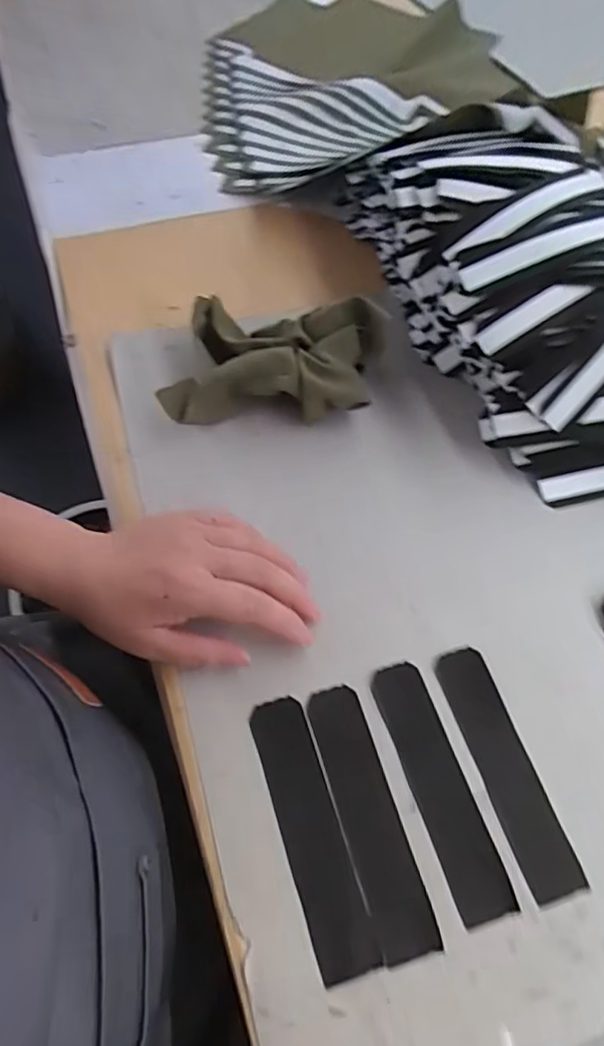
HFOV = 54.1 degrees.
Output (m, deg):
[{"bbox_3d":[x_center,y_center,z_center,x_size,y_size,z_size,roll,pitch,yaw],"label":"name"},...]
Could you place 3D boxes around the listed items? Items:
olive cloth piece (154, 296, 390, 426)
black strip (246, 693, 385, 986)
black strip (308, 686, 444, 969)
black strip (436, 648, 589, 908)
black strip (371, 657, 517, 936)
[{"bbox_3d":[-0.020,-0.124,0.446,0.157,0.053,0.108,4,61,-1],"label":"olive cloth piece"},{"bbox_3d":[0.004,0.167,0.324,0.031,0.004,0.137,-15,65,-10],"label":"black strip"},{"bbox_3d":[0.036,0.160,0.327,0.031,0.005,0.137,-14,63,-10],"label":"black strip"},{"bbox_3d":[0.120,0.143,0.349,0.035,0.005,0.137,-12,63,-18],"label":"black strip"},{"bbox_3d":[0.078,0.150,0.340,0.032,0.004,0.137,-16,63,-12],"label":"black strip"}]

